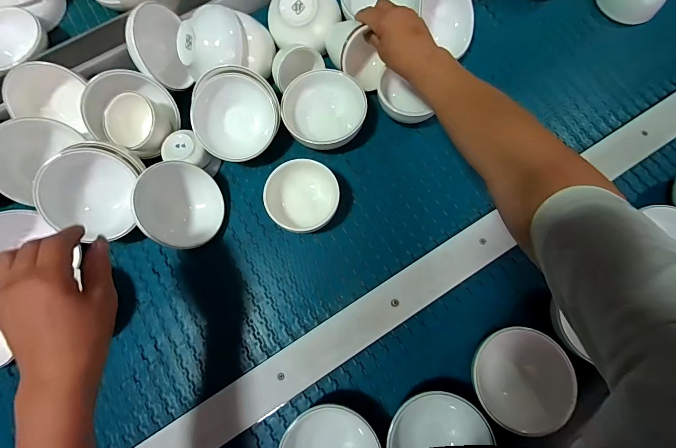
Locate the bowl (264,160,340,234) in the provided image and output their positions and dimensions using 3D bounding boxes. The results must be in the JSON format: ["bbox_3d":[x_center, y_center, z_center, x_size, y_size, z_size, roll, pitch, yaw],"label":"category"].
[{"bbox_3d":[-0.049,-0.035,0.454,0.095,0.048,0.096,0,75,1],"label":"bowl"}]

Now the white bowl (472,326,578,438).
[{"bbox_3d":[0.231,0.194,0.406,0.109,0.045,0.114,0,75,1],"label":"white bowl"}]

